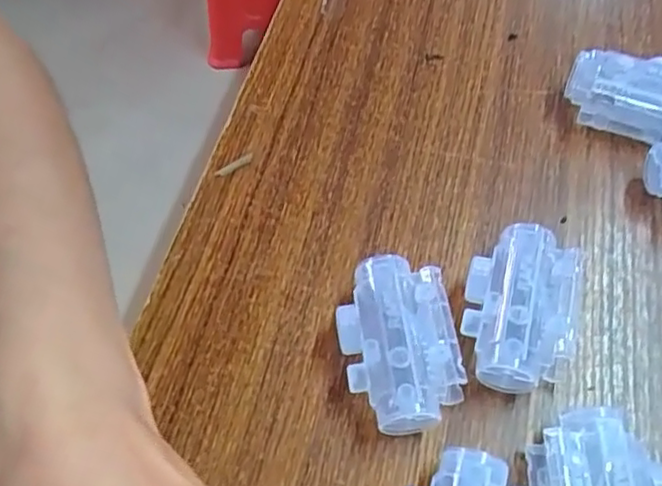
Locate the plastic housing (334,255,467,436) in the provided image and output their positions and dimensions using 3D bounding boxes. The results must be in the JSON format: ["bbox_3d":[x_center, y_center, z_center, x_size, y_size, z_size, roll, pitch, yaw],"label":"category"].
[{"bbox_3d":[0.026,0.041,0.260,0.043,0.029,0.067,-9,58,-4],"label":"plastic housing"}]

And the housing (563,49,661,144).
[{"bbox_3d":[0.155,-0.075,0.323,0.067,0.027,0.034,24,62,15],"label":"housing"}]

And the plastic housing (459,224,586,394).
[{"bbox_3d":[0.079,0.026,0.266,0.044,0.028,0.066,10,59,8],"label":"plastic housing"}]

